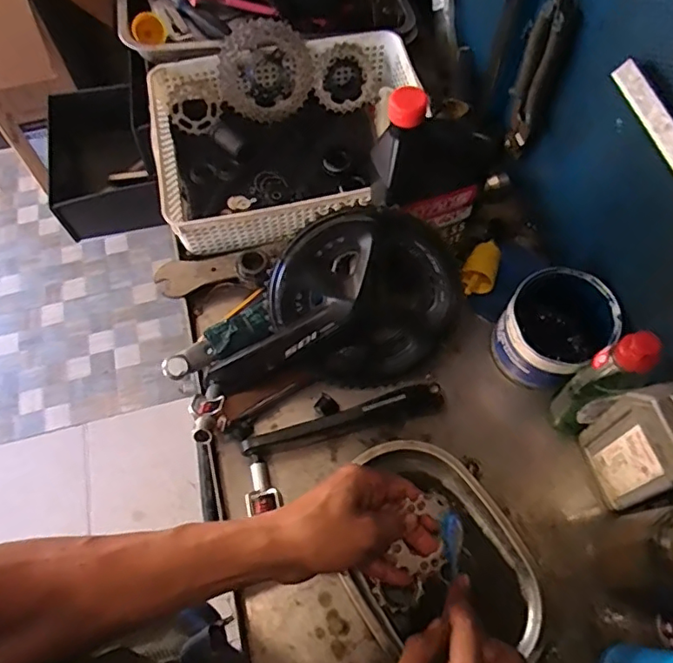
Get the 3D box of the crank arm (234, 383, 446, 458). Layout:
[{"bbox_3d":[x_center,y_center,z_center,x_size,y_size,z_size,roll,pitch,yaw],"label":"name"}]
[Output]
[{"bbox_3d":[0.007,0.089,0.571,0.205,0.041,0.025,-15,64,-6],"label":"crank arm"}]

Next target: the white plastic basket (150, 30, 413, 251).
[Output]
[{"bbox_3d":[-0.055,-0.240,0.701,0.327,0.096,0.239,-13,64,-5],"label":"white plastic basket"}]

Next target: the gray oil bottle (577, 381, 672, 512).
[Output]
[{"bbox_3d":[0.273,0.095,0.482,0.053,0.188,0.086,-16,64,-7],"label":"gray oil bottle"}]

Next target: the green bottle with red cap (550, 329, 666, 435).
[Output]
[{"bbox_3d":[0.246,0.049,0.520,0.059,0.168,0.043,-33,67,-14],"label":"green bottle with red cap"}]

